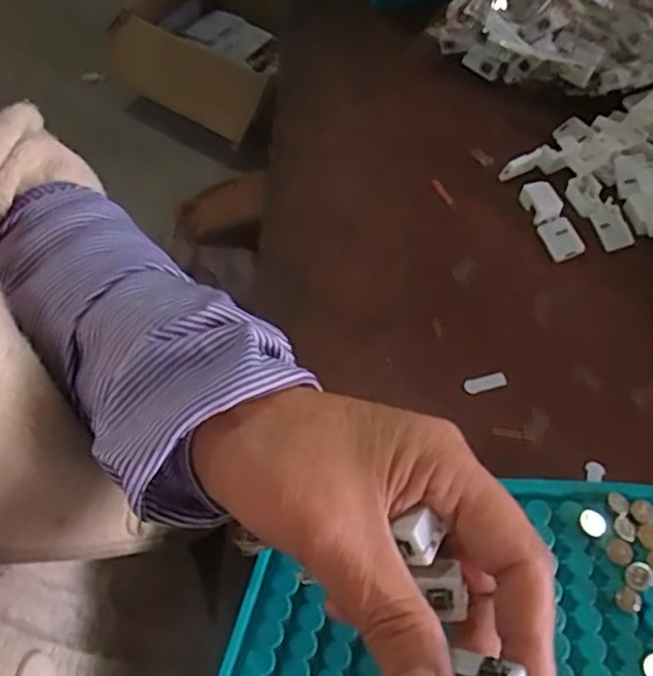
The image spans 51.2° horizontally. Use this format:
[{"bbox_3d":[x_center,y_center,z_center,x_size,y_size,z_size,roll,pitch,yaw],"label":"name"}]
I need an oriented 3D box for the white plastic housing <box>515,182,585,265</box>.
[{"bbox_3d":[0.141,-0.074,0.427,0.021,0.014,0.056,-14,60,-10],"label":"white plastic housing"}]

